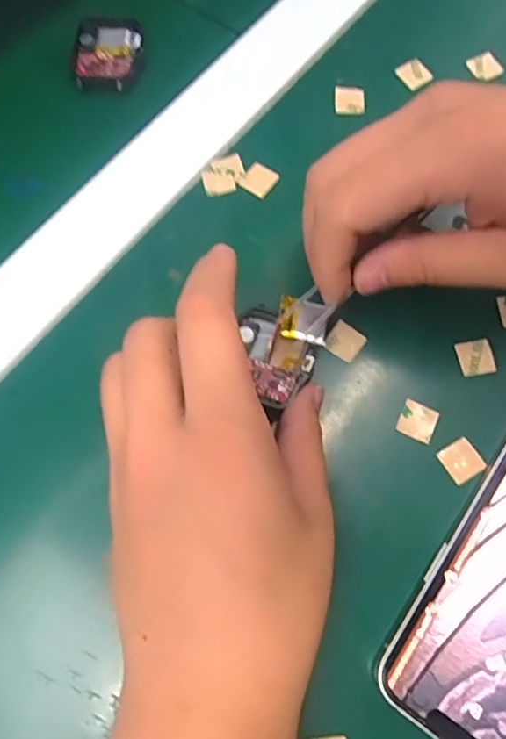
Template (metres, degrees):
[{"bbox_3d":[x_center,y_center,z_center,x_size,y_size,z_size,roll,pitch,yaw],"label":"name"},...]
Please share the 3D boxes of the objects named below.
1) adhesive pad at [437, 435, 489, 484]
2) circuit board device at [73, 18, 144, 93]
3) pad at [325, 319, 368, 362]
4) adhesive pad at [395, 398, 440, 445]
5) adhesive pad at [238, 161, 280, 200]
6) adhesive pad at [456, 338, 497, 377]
[{"bbox_3d":[0.089,0.038,0.227,0.015,0.004,0.016,-30,74,-9],"label":"adhesive pad"},{"bbox_3d":[-0.079,-0.173,0.293,0.037,0.007,0.045,0,73,1],"label":"circuit board device"},{"bbox_3d":[0.042,-0.013,0.243,0.016,0.004,0.015,35,75,11],"label":"pad"},{"bbox_3d":[0.072,0.022,0.232,0.016,0.004,0.016,24,73,8],"label":"adhesive pad"},{"bbox_3d":[0.003,-0.095,0.268,0.016,0.004,0.016,37,75,11],"label":"adhesive pad"},{"bbox_3d":[0.101,-0.006,0.241,0.015,0.004,0.016,-10,72,-3],"label":"adhesive pad"}]

